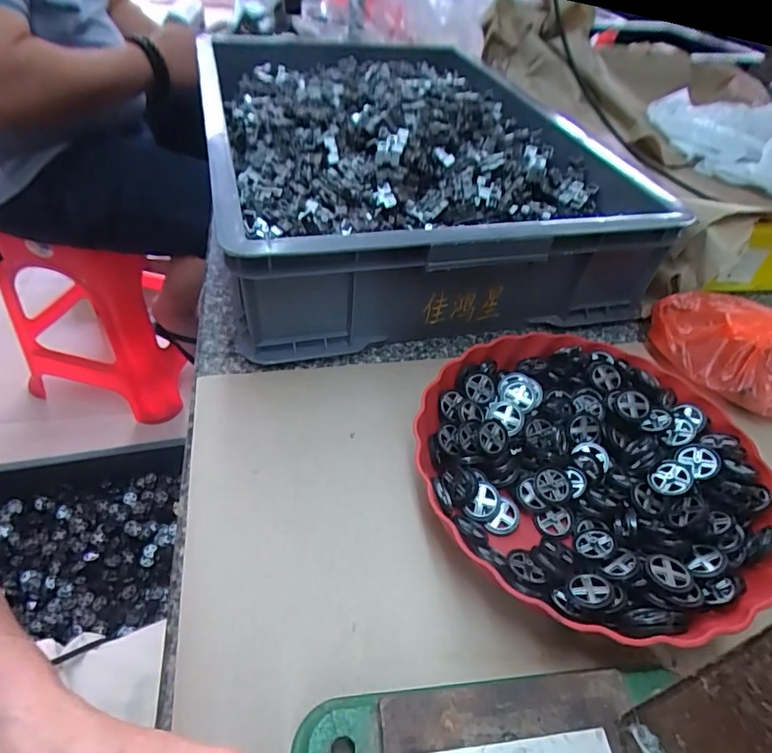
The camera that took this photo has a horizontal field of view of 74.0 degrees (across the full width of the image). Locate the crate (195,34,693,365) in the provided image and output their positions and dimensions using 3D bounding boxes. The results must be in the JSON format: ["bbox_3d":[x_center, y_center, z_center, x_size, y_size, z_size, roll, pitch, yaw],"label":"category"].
[{"bbox_3d":[-0.003,-0.259,0.634,0.402,0.130,0.556,-10,47,-16],"label":"crate"}]

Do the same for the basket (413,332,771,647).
[{"bbox_3d":[0.147,0.066,0.372,0.244,0.054,0.234,3,45,-3],"label":"basket"}]

